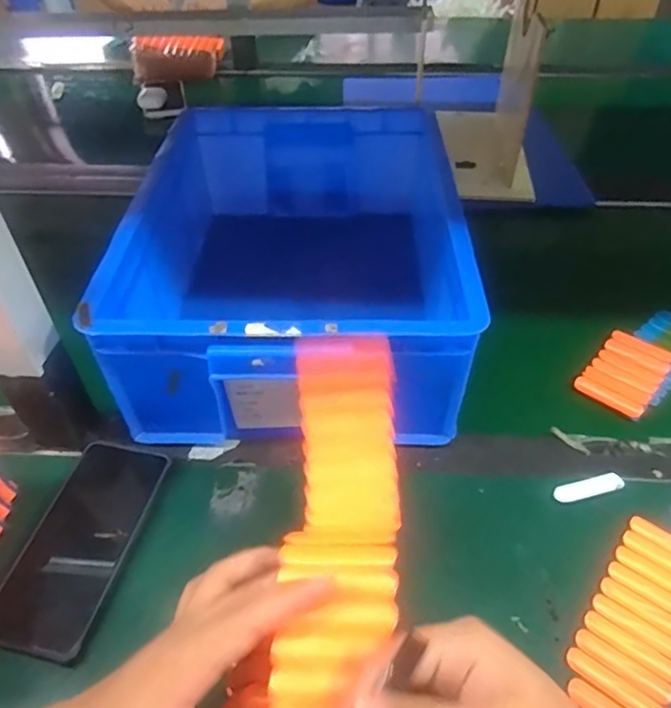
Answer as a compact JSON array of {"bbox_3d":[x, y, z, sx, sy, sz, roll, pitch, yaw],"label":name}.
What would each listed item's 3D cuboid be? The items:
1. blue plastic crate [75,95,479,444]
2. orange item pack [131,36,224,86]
[{"bbox_3d":[-0.033,-0.116,0.600,0.302,0.133,0.429,1,45,3],"label":"blue plastic crate"},{"bbox_3d":[-0.314,-0.595,1.152,0.185,0.074,0.059,-12,45,-9],"label":"orange item pack"}]

